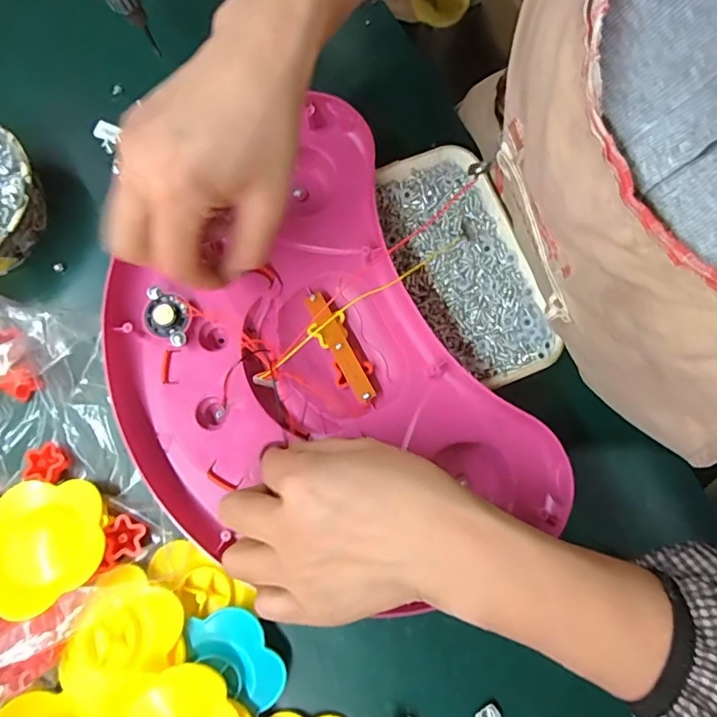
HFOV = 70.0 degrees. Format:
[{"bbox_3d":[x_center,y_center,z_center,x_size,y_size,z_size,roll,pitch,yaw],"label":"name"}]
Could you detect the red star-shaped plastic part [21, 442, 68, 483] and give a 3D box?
[{"bbox_3d":[-0.208,0.068,0.339,0.027,0.011,0.024,9,79,1],"label":"red star-shaped plastic part"}]

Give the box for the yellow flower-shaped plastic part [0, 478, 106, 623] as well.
[{"bbox_3d":[-0.199,0.113,0.317,0.076,0.023,0.074,0,79,-1],"label":"yellow flower-shaped plastic part"}]

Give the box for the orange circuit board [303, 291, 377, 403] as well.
[{"bbox_3d":[-0.013,-0.008,0.339,0.013,0.004,0.079,-28,81,-6],"label":"orange circuit board"}]

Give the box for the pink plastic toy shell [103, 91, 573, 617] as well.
[{"bbox_3d":[-0.036,0.009,0.333,0.225,0.035,0.299,-28,81,-7],"label":"pink plastic toy shell"}]

